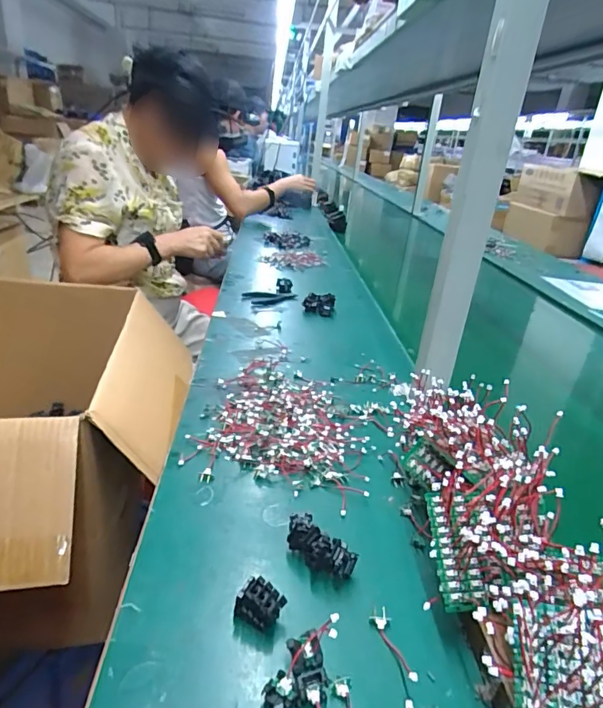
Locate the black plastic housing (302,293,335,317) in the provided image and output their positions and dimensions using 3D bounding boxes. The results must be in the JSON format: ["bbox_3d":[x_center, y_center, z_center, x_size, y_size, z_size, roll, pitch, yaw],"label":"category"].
[{"bbox_3d":[0.034,-0.099,0.948,0.059,0.033,0.052,8,25,5],"label":"black plastic housing"}]

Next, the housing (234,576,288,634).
[{"bbox_3d":[-0.030,0.183,0.348,0.032,0.029,0.021,16,26,21],"label":"housing"}]

